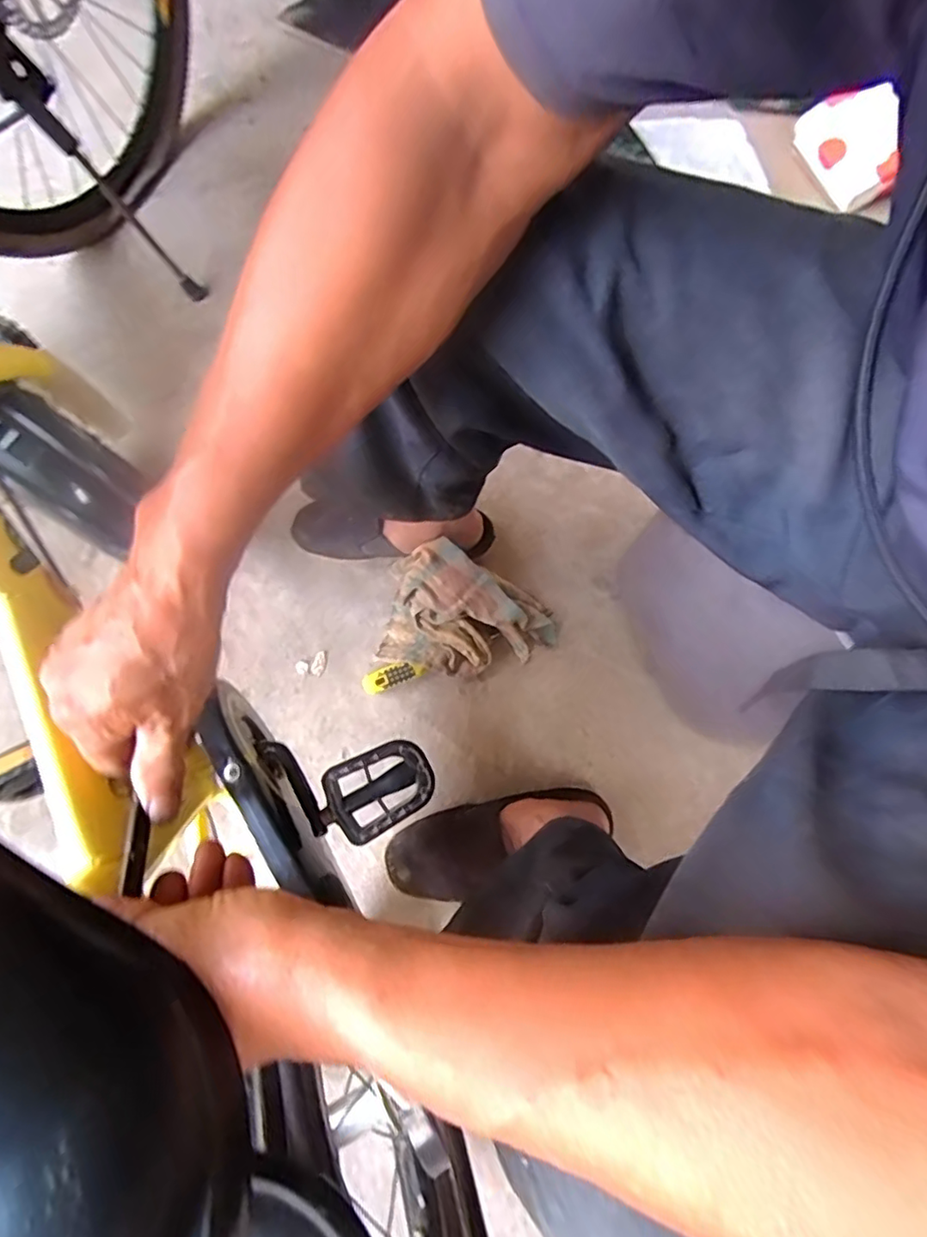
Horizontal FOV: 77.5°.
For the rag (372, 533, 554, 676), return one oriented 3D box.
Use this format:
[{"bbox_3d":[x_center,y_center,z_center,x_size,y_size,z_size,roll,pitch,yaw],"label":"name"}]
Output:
[{"bbox_3d":[0.011,-0.003,0.712,0.218,0.109,0.137,9,72,-1],"label":"rag"}]

